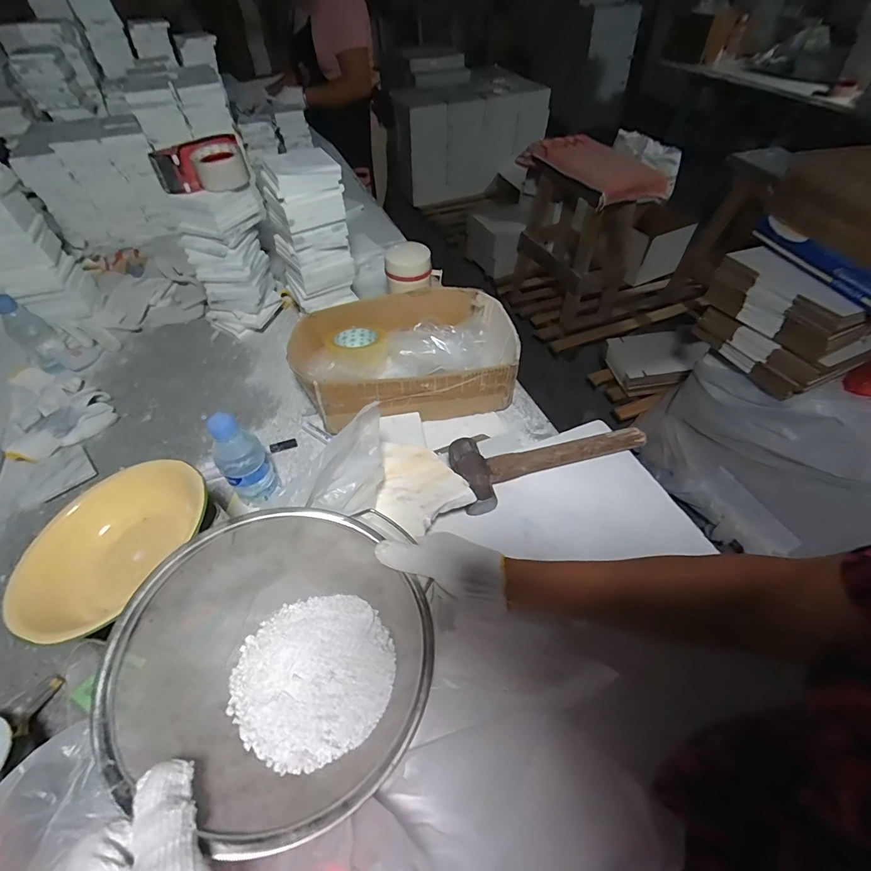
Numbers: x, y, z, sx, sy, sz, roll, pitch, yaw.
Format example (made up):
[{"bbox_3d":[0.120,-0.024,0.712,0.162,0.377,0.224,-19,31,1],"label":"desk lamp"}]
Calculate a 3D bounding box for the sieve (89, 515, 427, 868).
[{"bbox_3d":[-0.125,0.177,0.354,0.245,0.081,0.245,5,43,-5],"label":"sieve"}]

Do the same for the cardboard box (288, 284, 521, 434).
[{"bbox_3d":[-0.057,-0.145,0.749,0.368,0.110,0.246,-8,49,-5],"label":"cardboard box"}]

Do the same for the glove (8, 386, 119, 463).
[{"bbox_3d":[-0.616,-0.015,0.700,0.073,0.033,0.159,22,53,19],"label":"glove"}]

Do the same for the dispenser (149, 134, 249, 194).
[{"bbox_3d":[-0.396,-0.456,0.707,0.139,0.058,0.085,-20,52,-16],"label":"dispenser"}]

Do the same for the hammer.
[{"bbox_3d":[0.160,0.019,0.597,0.289,0.044,0.100,-17,51,-13],"label":"hammer"}]

